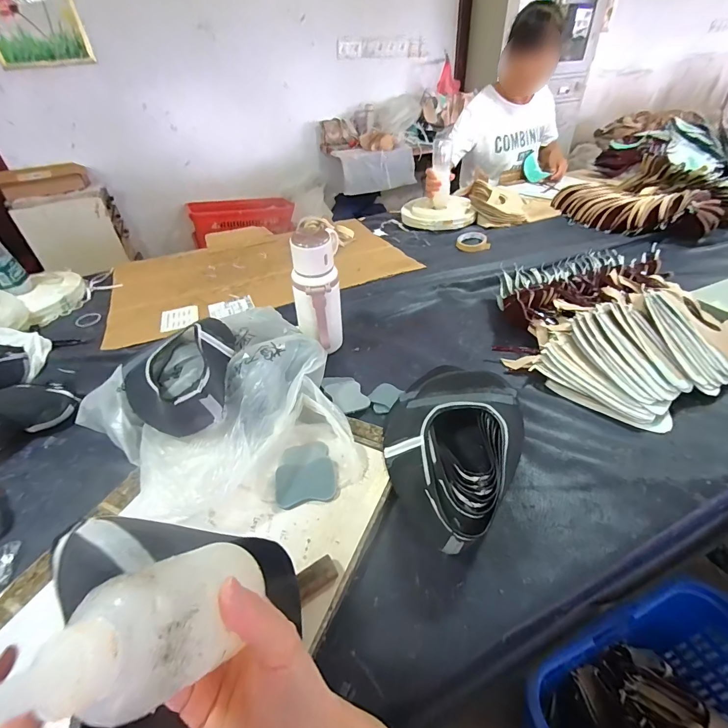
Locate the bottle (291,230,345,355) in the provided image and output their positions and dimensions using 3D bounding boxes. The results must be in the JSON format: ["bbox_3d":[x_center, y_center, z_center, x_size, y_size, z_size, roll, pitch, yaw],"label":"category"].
[{"bbox_3d":[-0.080,-0.115,0.657,0.087,0.224,0.086,-7,41,-4],"label":"bottle"}]

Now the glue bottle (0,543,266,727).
[{"bbox_3d":[-0.106,0.122,0.160,0.046,0.184,0.046,17,87,23],"label":"glue bottle"}]

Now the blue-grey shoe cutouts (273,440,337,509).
[{"bbox_3d":[-0.078,0.142,0.490,0.077,0.009,0.089,-12,43,-7],"label":"blue-grey shoe cutouts"}]

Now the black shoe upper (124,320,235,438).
[{"bbox_3d":[-0.282,0.013,0.542,0.163,0.079,0.202,-8,39,-5],"label":"black shoe upper"}]

